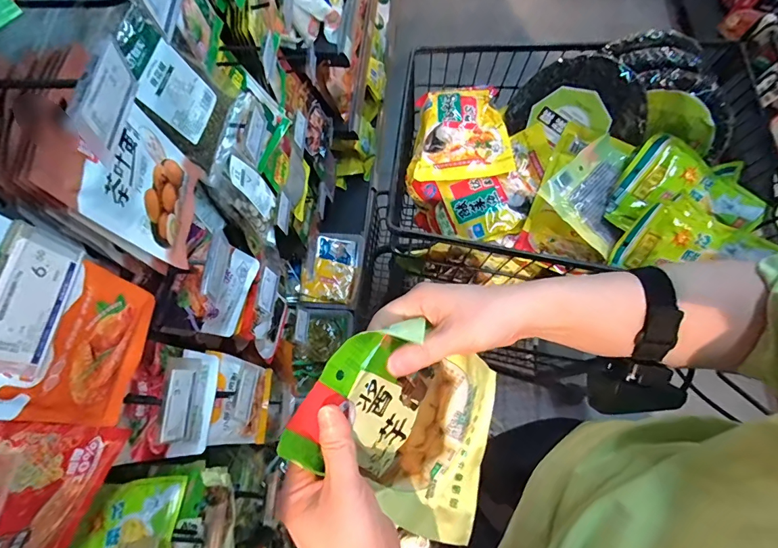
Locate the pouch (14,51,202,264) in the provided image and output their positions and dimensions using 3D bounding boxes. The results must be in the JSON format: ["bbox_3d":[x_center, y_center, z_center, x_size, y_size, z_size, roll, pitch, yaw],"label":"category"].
[{"bbox_3d":[-0.239,-0.092,0.383,0.022,0.190,0.129,-4,73,6],"label":"pouch"}]

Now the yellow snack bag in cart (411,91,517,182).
[{"bbox_3d":[0.134,-0.240,0.701,0.151,0.027,0.189,8,67,4],"label":"yellow snack bag in cart"}]

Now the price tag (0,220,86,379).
[{"bbox_3d":[-0.204,0.015,0.229,0.005,0.043,0.080,2,68,10],"label":"price tag"}]

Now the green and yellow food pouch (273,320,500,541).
[{"bbox_3d":[0.024,0.114,0.318,0.176,0.036,0.141,40,69,-28],"label":"green and yellow food pouch"}]

